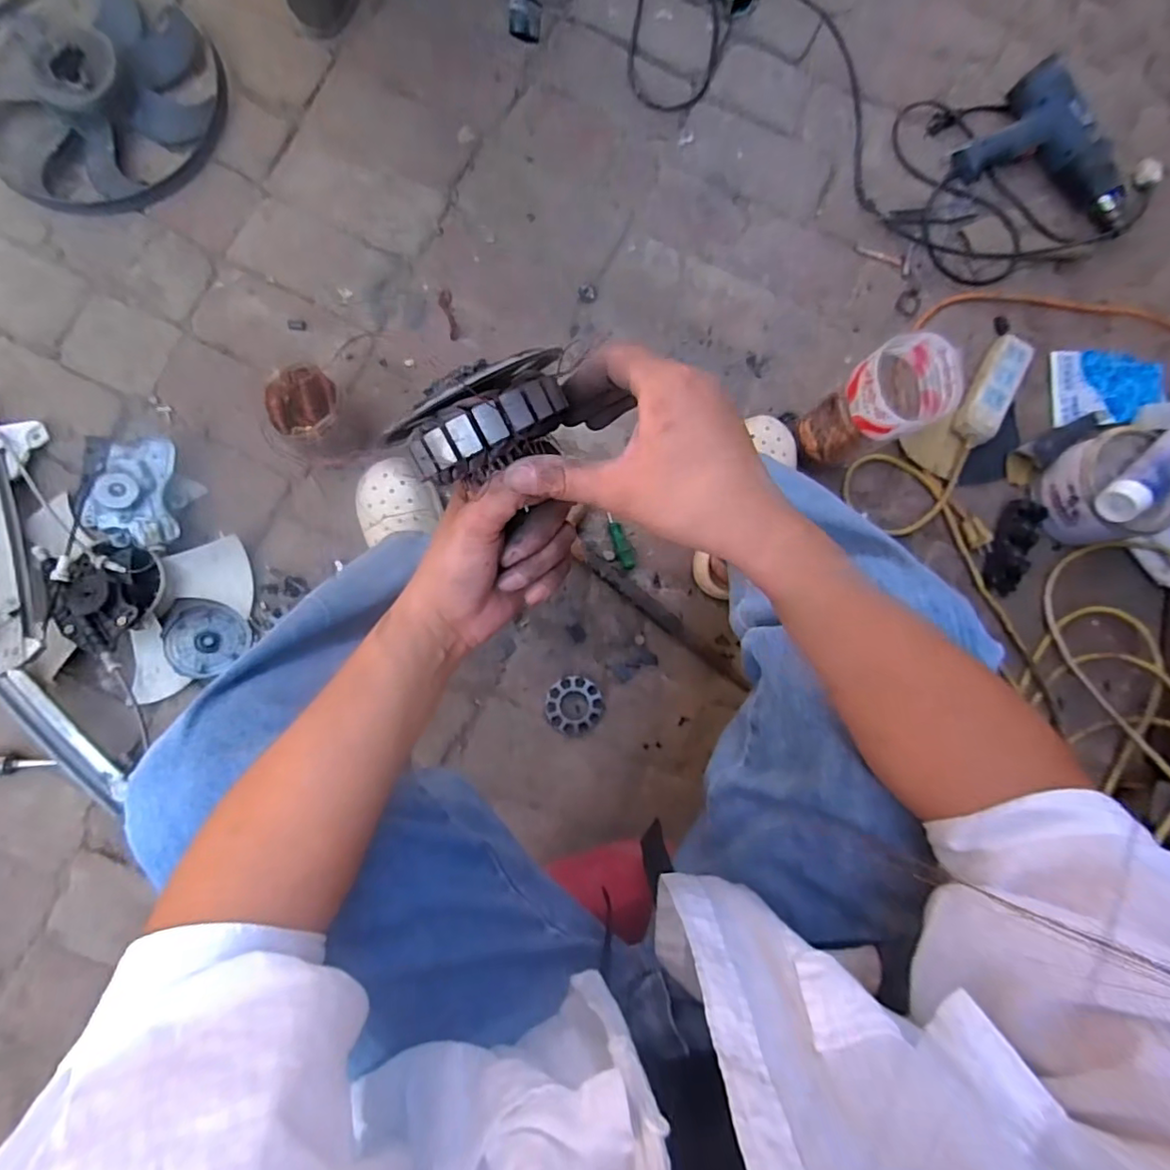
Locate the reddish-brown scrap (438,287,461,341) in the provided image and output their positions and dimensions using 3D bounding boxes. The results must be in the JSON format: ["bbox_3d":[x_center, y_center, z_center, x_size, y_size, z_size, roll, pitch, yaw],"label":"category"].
[{"bbox_3d":[-0.195,-0.389,0.839,0.020,0.004,0.076,-13,88,-6],"label":"reddish-brown scrap"}]

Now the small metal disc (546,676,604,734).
[{"bbox_3d":[-0.014,0.165,0.801,0.077,0.007,0.074,0,86,-6],"label":"small metal disc"}]

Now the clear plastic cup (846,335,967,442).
[{"bbox_3d":[0.357,-0.220,0.658,0.105,0.057,0.107,-25,88,-6],"label":"clear plastic cup"}]

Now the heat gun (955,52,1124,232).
[{"bbox_3d":[0.696,-0.623,0.885,0.192,0.082,0.266,-36,90,-7],"label":"heat gun"}]

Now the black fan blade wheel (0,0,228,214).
[{"bbox_3d":[-0.696,-0.699,0.803,0.347,0.040,0.333,0,86,-6],"label":"black fan blade wheel"}]

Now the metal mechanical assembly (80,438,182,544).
[{"bbox_3d":[-0.577,-0.119,0.745,0.091,0.032,0.137,-4,87,-6],"label":"metal mechanical assembly"}]

